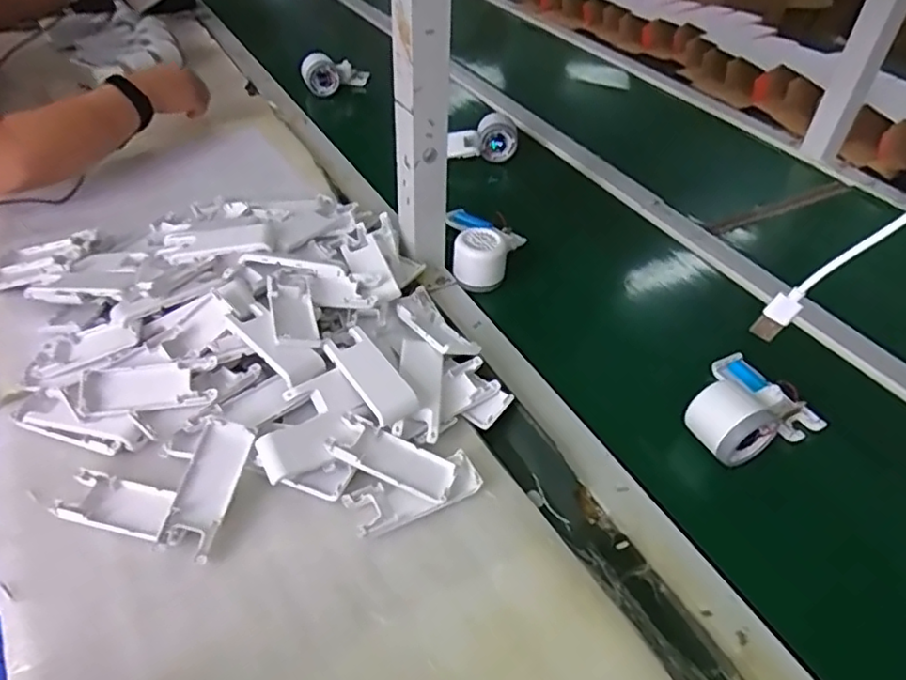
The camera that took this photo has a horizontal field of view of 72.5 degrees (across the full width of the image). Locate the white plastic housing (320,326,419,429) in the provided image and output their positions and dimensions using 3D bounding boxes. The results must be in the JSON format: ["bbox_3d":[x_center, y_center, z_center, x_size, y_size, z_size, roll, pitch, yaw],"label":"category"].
[{"bbox_3d":[-0.071,0.031,0.531,0.039,0.022,0.097,-28,52,-28],"label":"white plastic housing"}]

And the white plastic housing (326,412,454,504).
[{"bbox_3d":[-0.047,0.093,0.492,0.097,0.010,0.039,25,46,0],"label":"white plastic housing"}]

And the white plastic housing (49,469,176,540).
[{"bbox_3d":[-0.251,0.123,0.465,0.089,0.012,0.040,11,45,7],"label":"white plastic housing"}]

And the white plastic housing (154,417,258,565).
[{"bbox_3d":[-0.184,0.110,0.464,0.038,0.013,0.101,11,62,8],"label":"white plastic housing"}]

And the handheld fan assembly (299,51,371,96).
[{"bbox_3d":[-0.209,-0.471,1.099,0.130,0.060,0.041,-17,46,-39],"label":"handheld fan assembly"}]

